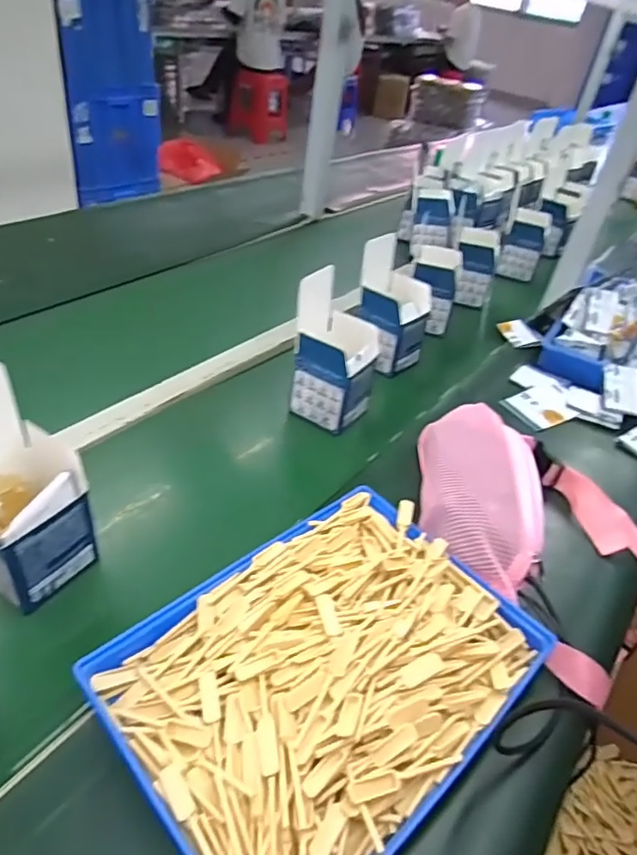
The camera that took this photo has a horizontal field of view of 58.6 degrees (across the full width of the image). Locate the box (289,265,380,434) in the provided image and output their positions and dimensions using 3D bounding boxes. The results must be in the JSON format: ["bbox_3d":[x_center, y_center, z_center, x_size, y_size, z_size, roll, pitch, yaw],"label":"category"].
[{"bbox_3d":[0.019,-0.097,0.731,0.099,0.163,0.098,24,44,19],"label":"box"}]

